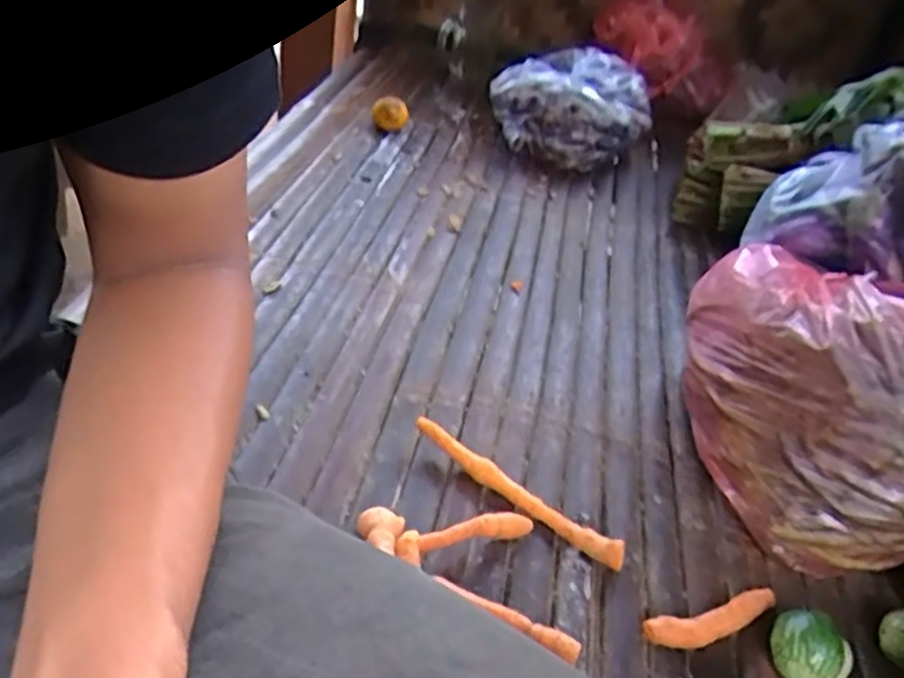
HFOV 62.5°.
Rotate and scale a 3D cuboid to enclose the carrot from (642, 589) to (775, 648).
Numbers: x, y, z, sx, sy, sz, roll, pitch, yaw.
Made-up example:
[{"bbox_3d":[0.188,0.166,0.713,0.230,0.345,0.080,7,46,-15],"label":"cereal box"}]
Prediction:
[{"bbox_3d":[0.165,0.176,0.466,0.088,0.018,0.022,-4,37,-20],"label":"carrot"}]

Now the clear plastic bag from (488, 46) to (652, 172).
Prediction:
[{"bbox_3d":[0.168,-0.335,1.078,0.230,0.118,0.194,14,37,5],"label":"clear plastic bag"}]

